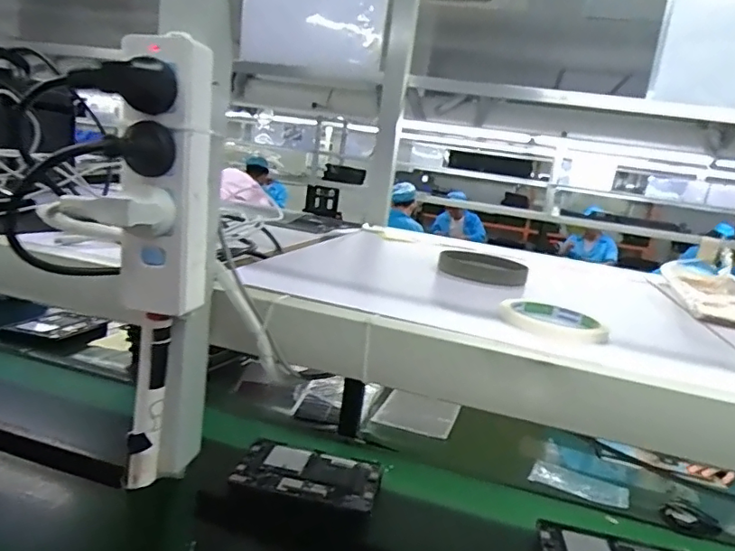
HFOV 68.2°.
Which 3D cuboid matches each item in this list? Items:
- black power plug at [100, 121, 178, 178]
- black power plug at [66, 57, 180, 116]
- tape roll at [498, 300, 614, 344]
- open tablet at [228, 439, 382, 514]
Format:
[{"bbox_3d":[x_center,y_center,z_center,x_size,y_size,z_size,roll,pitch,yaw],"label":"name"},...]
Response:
[{"bbox_3d":[-0.152,-0.085,0.365,0.044,0.035,0.032,3,13,-23],"label":"black power plug"},{"bbox_3d":[-0.165,-0.131,0.367,0.064,0.034,0.041,1,13,-28],"label":"black power plug"},{"bbox_3d":[0.176,0.042,0.513,0.094,0.017,0.111,12,12,21],"label":"tape roll"},{"bbox_3d":[-0.107,0.364,1.000,0.257,0.010,0.164,9,12,12],"label":"open tablet"}]

